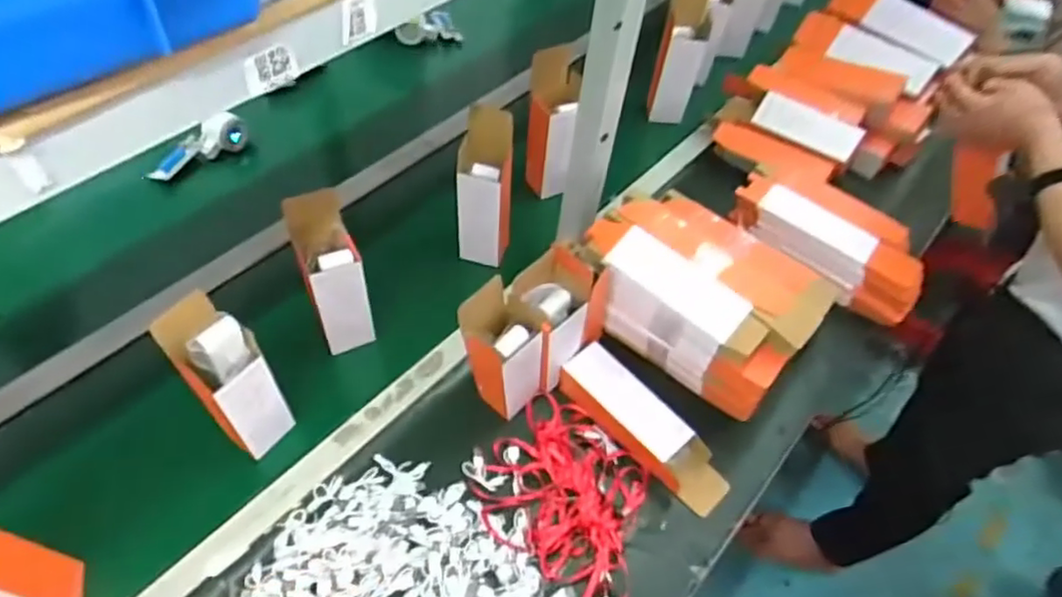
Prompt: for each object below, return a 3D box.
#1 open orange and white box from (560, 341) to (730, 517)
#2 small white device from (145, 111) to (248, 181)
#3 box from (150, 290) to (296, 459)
[{"bbox_3d":[0.143,0.161,0.814,0.076,0.055,0.248,-37,65,-27],"label":"open orange and white box"},{"bbox_3d":[-0.552,-0.248,1.060,0.166,0.057,0.041,-36,64,-11],"label":"small white device"},{"bbox_3d":[-0.331,0.097,0.719,0.070,0.249,0.067,-37,65,-27],"label":"box"}]

